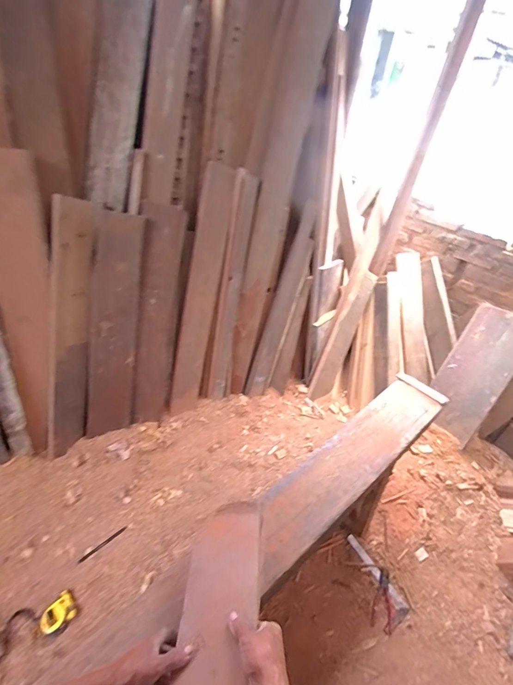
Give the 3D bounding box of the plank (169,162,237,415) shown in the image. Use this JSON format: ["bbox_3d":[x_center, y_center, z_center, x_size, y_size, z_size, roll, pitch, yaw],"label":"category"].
[{"bbox_3d":[-0.209,-0.157,1.276,0.127,0.896,0.030,-1,20,-35],"label":"plank"}]

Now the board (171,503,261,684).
[{"bbox_3d":[-0.064,0.459,0.653,0.136,0.023,0.363,-9,27,7],"label":"board"}]

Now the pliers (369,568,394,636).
[{"bbox_3d":[0.479,0.959,1.293,0.080,0.032,0.193,19,41,16],"label":"pliers"}]

